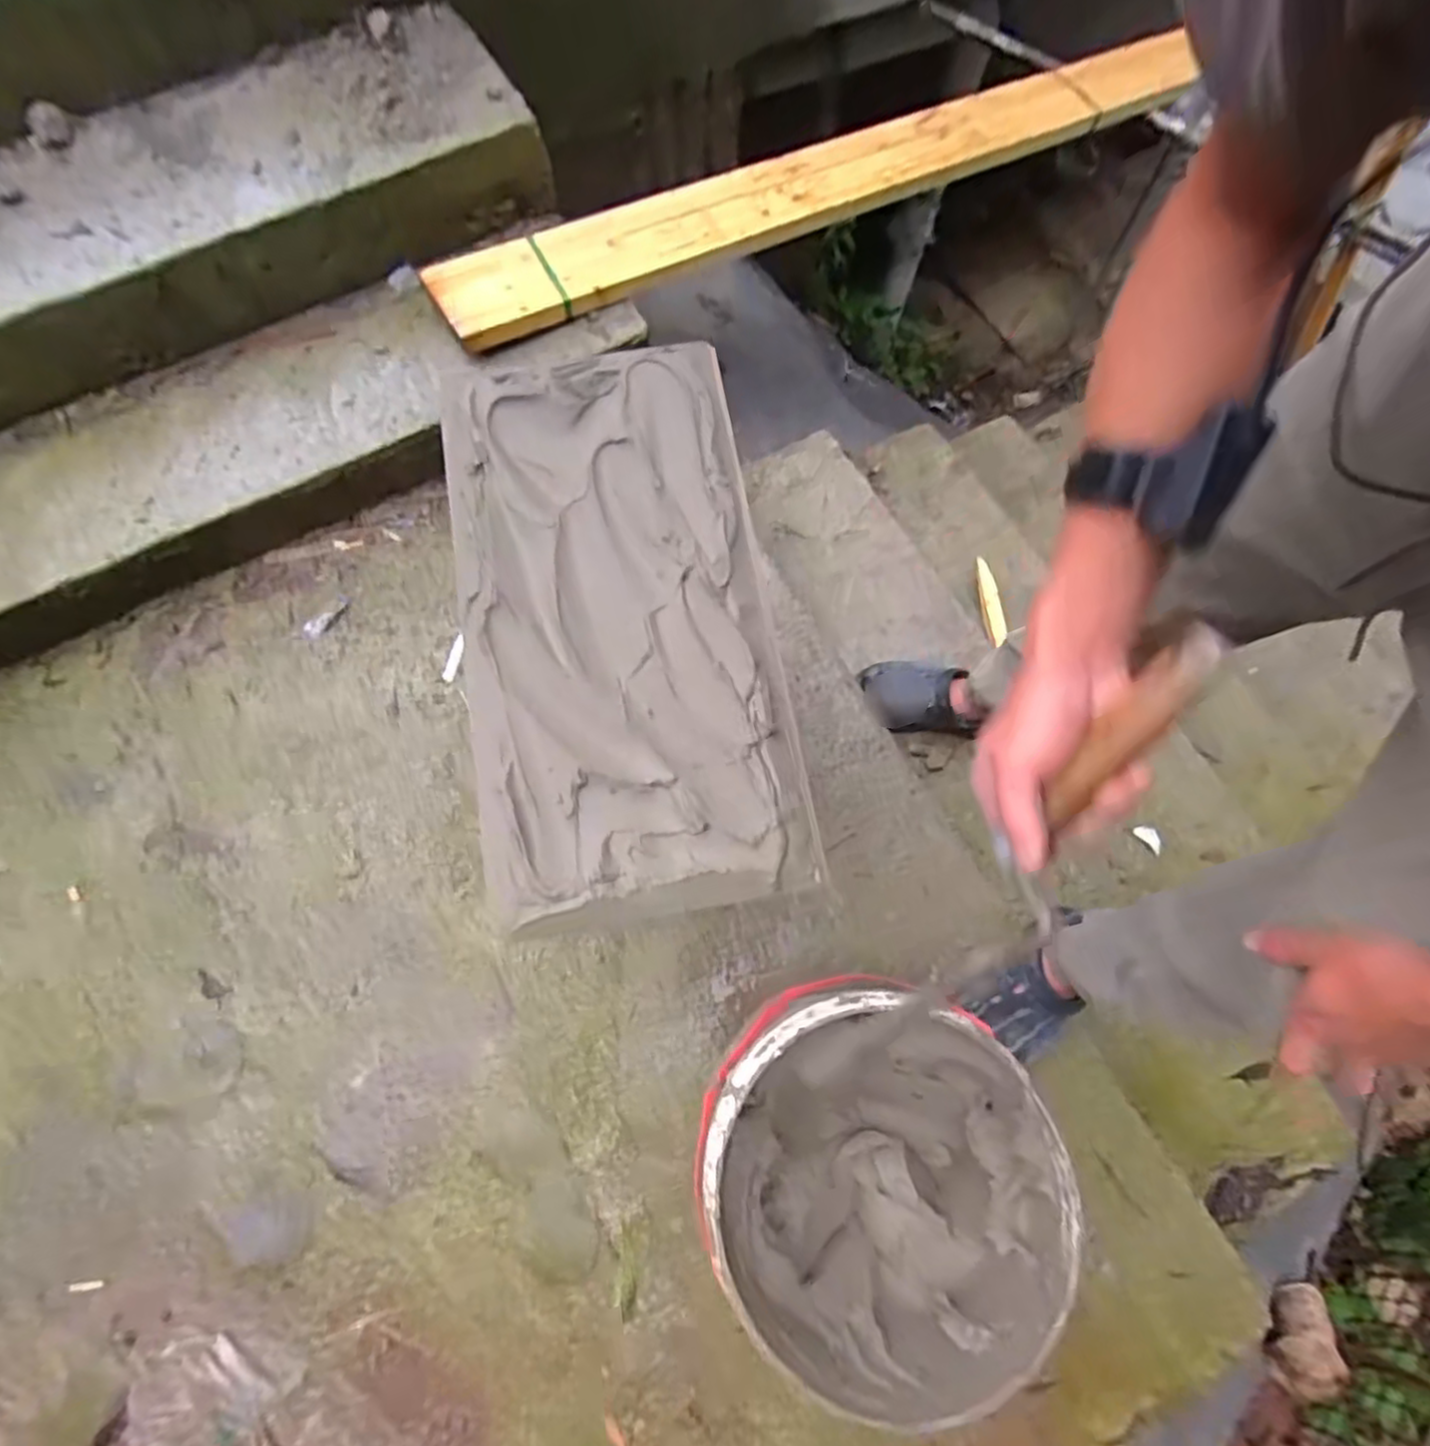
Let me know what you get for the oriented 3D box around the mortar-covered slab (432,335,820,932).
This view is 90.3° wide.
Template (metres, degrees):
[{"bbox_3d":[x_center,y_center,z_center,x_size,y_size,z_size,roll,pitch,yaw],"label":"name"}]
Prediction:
[{"bbox_3d":[-0.095,-0.115,0.679,0.294,0.048,0.574,-9,73,-5],"label":"mortar-covered slab"}]

